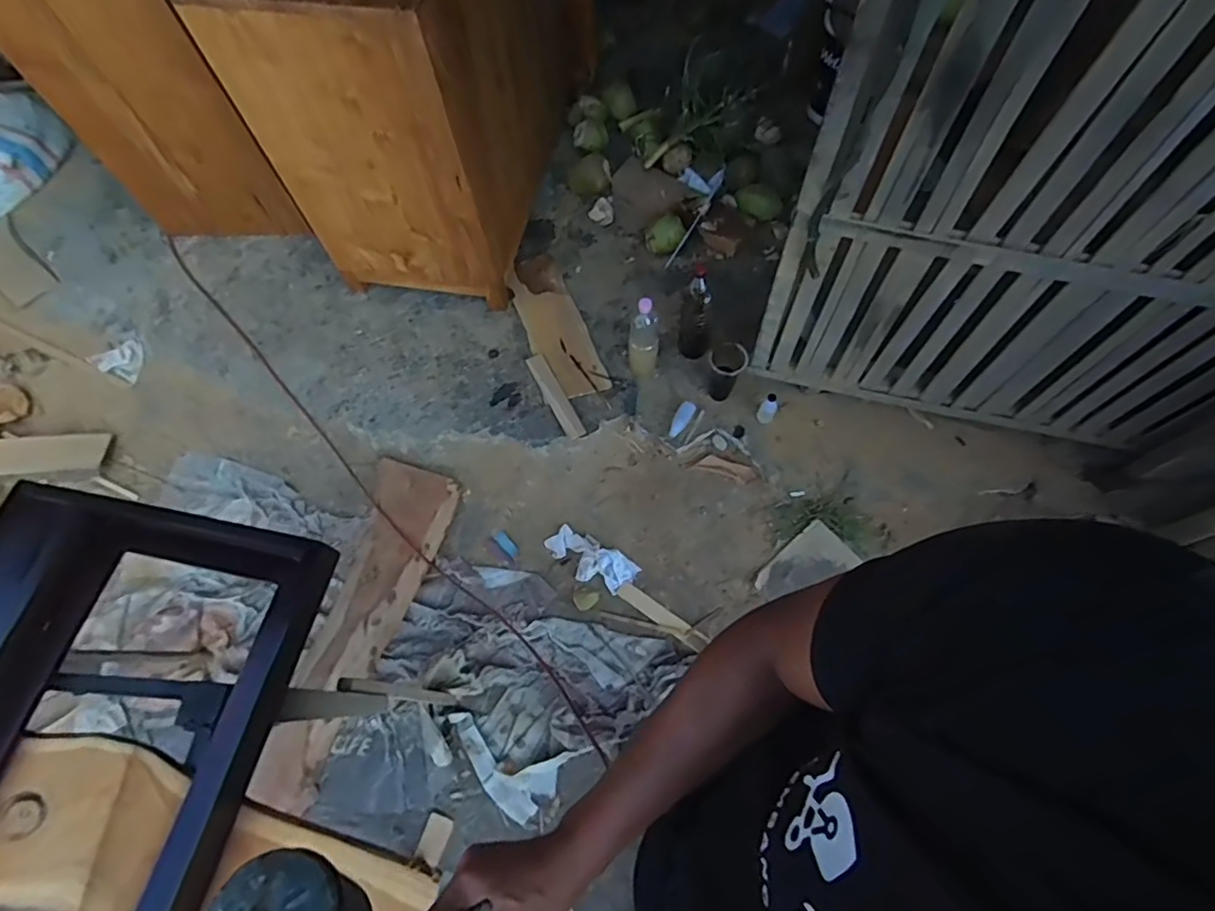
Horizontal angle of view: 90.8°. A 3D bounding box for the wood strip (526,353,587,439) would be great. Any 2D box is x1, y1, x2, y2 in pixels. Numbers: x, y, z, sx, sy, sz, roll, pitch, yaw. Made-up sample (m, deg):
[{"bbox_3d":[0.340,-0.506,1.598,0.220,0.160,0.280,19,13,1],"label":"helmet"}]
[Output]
[{"bbox_3d":[-0.145,-0.169,1.643,0.055,0.014,0.277,-26,67,-9],"label":"wood strip"}]

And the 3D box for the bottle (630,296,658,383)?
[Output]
[{"bbox_3d":[0.096,-0.300,1.571,0.078,0.256,0.089,0,66,3],"label":"bottle"}]

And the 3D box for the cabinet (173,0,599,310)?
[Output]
[{"bbox_3d":[-0.431,-1.092,1.605,0.486,0.779,1.048,13,67,9],"label":"cabinet"}]

